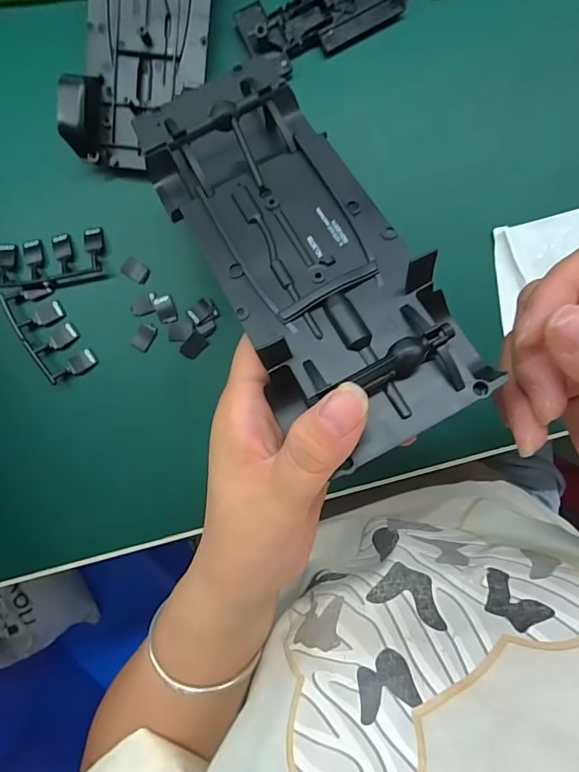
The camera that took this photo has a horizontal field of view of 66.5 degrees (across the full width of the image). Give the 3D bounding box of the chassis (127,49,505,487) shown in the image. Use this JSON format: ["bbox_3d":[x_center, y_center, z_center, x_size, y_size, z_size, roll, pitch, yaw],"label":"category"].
[{"bbox_3d":[0.002,-0.053,0.166,0.069,0.015,0.162,-32,74,1],"label":"chassis"}]

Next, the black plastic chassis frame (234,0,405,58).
[{"bbox_3d":[0.031,-0.223,0.256,0.121,0.009,0.041,-23,91,1],"label":"black plastic chassis frame"}]

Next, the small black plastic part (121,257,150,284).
[{"bbox_3d":[-0.094,-0.070,0.269,0.017,0.004,0.011,34,92,0],"label":"small black plastic part"}]

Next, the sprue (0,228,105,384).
[{"bbox_3d":[-0.143,-0.048,0.268,0.061,0.009,0.088,-2,91,1],"label":"sprue"}]

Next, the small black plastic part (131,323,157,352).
[{"bbox_3d":[-0.089,-0.030,0.269,0.011,0.004,0.017,32,92,0],"label":"small black plastic part"}]

